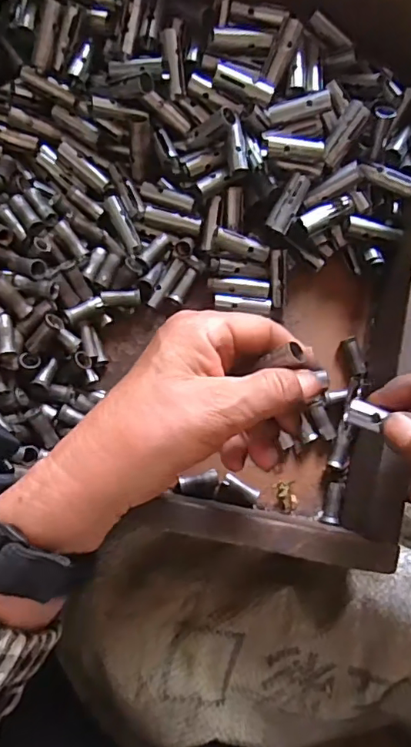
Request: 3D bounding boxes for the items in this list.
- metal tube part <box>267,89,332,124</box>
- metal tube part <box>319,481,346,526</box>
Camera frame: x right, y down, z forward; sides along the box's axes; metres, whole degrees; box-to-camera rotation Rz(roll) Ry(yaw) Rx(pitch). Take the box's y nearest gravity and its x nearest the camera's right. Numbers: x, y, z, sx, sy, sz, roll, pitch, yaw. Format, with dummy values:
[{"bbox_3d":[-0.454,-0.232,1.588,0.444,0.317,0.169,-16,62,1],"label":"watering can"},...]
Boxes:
[{"bbox_3d":[0.057,-0.161,0.322,0.037,0.009,0.011,-4,81,23],"label":"metal tube part"},{"bbox_3d":[0.081,0.082,0.335,0.011,0.011,0.027,15,81,1],"label":"metal tube part"}]

